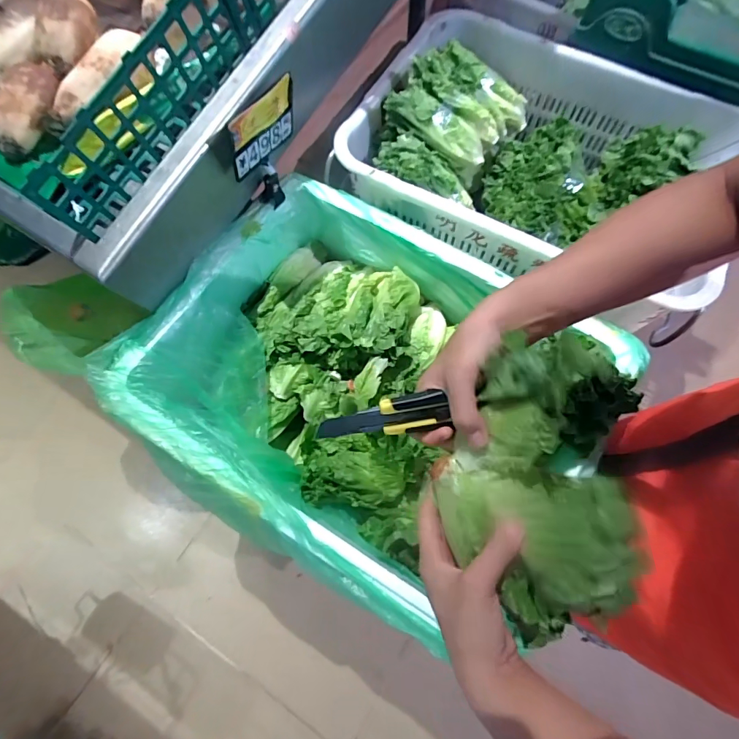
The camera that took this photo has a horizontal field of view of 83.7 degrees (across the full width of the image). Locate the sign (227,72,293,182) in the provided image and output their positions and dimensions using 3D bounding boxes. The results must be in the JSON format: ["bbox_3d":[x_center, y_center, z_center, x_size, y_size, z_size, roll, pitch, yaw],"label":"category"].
[{"bbox_3d":[-0.135,-0.307,0.526,0.005,0.093,0.107,39,73,1],"label":"sign"}]

